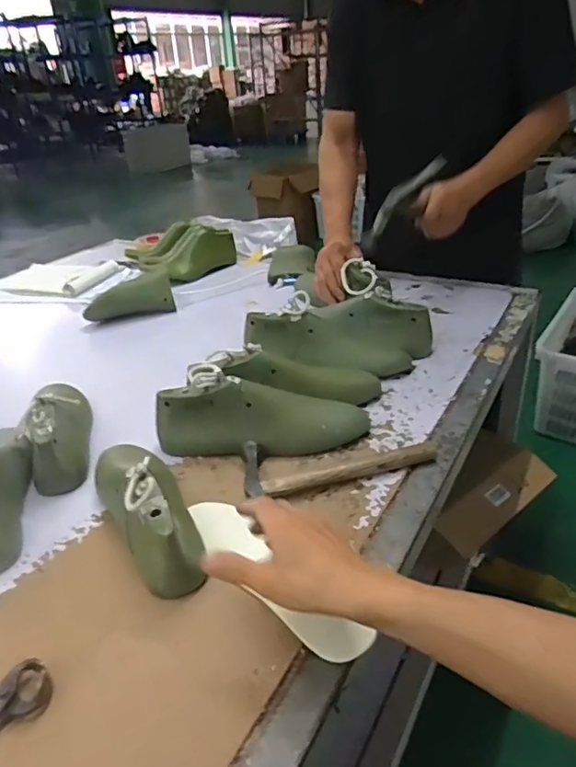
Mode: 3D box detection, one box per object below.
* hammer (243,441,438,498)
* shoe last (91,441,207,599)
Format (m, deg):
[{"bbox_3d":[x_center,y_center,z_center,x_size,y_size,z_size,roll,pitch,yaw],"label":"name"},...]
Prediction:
[{"bbox_3d":[0.064,0.090,0.654,0.231,0.029,0.089,-9,31,-9],"label":"hammer"},{"bbox_3d":[-0.153,0.116,0.577,0.085,0.093,0.229,-17,31,-19],"label":"shoe last"}]

